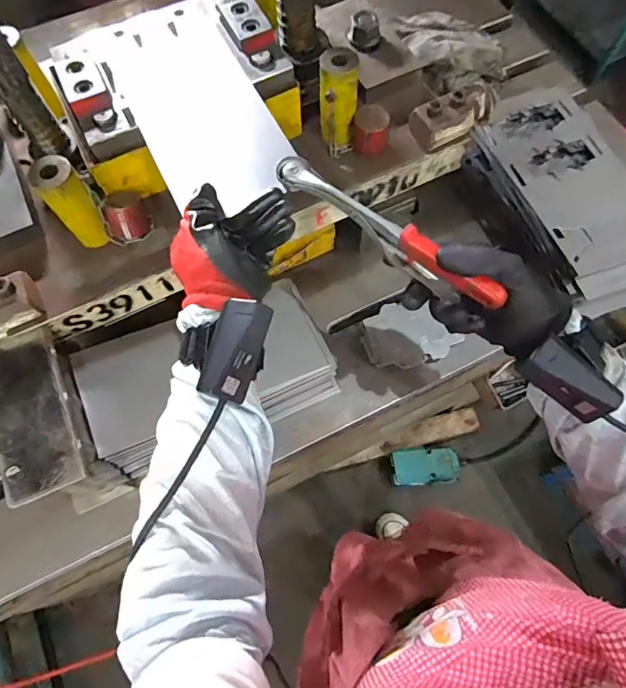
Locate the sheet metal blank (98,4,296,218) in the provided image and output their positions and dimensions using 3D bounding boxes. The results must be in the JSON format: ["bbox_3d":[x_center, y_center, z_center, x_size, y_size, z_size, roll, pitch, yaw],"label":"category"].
[{"bbox_3d":[-0.118,-0.242,0.464,0.120,0.006,0.263,-25,70,-7],"label":"sheet metal blank"}]

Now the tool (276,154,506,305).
[{"bbox_3d":[0.056,-0.092,0.387,0.212,0.053,0.023,38,75,12],"label":"tool"}]

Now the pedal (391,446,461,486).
[{"bbox_3d":[0.323,0.348,1.319,0.189,0.081,0.096,-8,69,-1],"label":"pedal"}]

